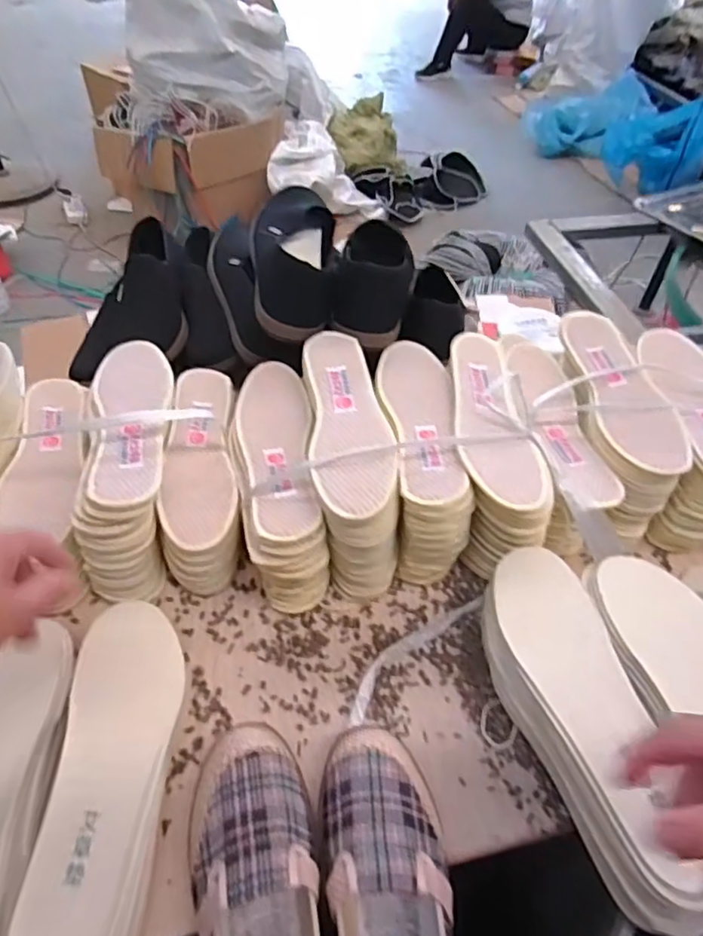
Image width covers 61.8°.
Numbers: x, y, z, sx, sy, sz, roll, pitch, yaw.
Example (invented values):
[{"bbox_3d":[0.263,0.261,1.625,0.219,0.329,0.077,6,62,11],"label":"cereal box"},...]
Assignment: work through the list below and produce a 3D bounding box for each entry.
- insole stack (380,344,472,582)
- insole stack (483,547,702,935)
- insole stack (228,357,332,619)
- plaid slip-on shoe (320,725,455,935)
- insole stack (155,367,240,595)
[{"bbox_3d":[0.068,-0.010,0.613,0.068,0.138,0.237,-2,49,-3],"label":"insole stack"},{"bbox_3d":[0.175,0.193,0.456,0.088,0.059,0.272,-9,56,-9],"label":"insole stack"},{"bbox_3d":[-0.073,0.019,0.591,0.075,0.122,0.232,-6,49,-7],"label":"insole stack"},{"bbox_3d":[0.025,0.288,0.394,0.084,0.070,0.211,-2,49,-3],"label":"plaid slip-on shoe"},{"bbox_3d":[-0.153,0.012,0.611,0.072,0.100,0.229,-7,49,-8],"label":"insole stack"}]

